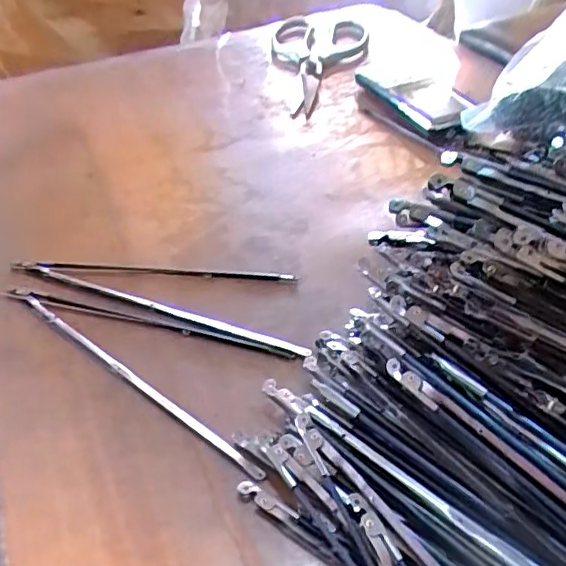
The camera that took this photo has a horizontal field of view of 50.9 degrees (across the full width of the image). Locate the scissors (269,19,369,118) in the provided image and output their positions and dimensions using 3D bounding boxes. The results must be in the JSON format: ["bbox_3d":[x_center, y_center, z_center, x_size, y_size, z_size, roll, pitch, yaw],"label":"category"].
[{"bbox_3d":[0.030,-0.216,0.569,0.092,0.015,0.211,5,42,9],"label":"scissors"}]

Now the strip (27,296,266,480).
[{"bbox_3d":[-0.075,0.045,0.291,0.172,0.007,0.006,27,50,30],"label":"strip"}]

